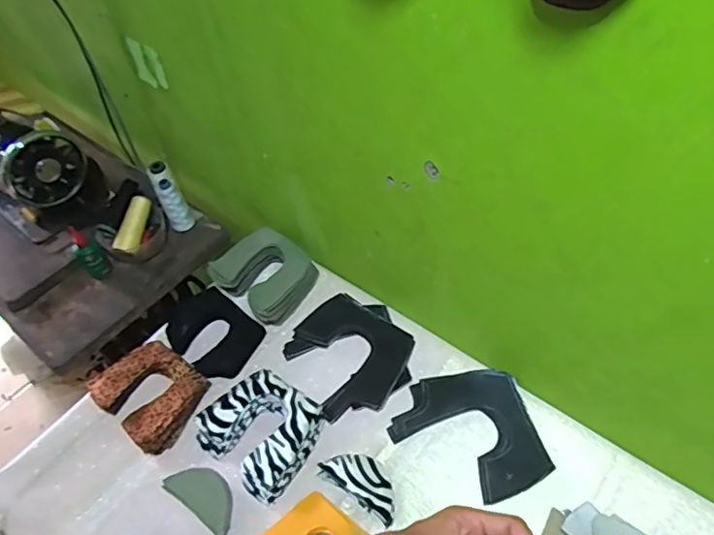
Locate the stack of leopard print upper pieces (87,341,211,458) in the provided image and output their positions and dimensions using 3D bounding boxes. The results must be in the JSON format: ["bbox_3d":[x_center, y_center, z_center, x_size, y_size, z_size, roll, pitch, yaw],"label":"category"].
[{"bbox_3d":[-0.314,0.192,0.834,0.161,0.037,0.130,30,59,26],"label":"stack of leopard print upper pieces"}]

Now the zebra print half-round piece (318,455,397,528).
[{"bbox_3d":[0.008,0.288,0.730,0.120,0.026,0.056,29,59,25],"label":"zebra print half-round piece"}]

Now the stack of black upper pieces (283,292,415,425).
[{"bbox_3d":[-0.009,0.131,0.854,0.172,0.014,0.193,-30,55,-18],"label":"stack of black upper pieces"}]

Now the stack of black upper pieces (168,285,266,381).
[{"bbox_3d":[-0.238,0.106,0.892,0.164,0.026,0.120,34,61,28],"label":"stack of black upper pieces"}]

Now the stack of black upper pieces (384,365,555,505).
[{"bbox_3d":[0.153,0.232,0.764,0.191,0.015,0.183,-14,51,-7],"label":"stack of black upper pieces"}]

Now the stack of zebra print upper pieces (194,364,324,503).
[{"bbox_3d":[-0.141,0.230,0.779,0.162,0.039,0.143,28,58,24],"label":"stack of zebra print upper pieces"}]

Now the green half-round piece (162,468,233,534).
[{"bbox_3d":[-0.208,0.309,0.739,0.111,0.012,0.056,28,59,25],"label":"green half-round piece"}]

